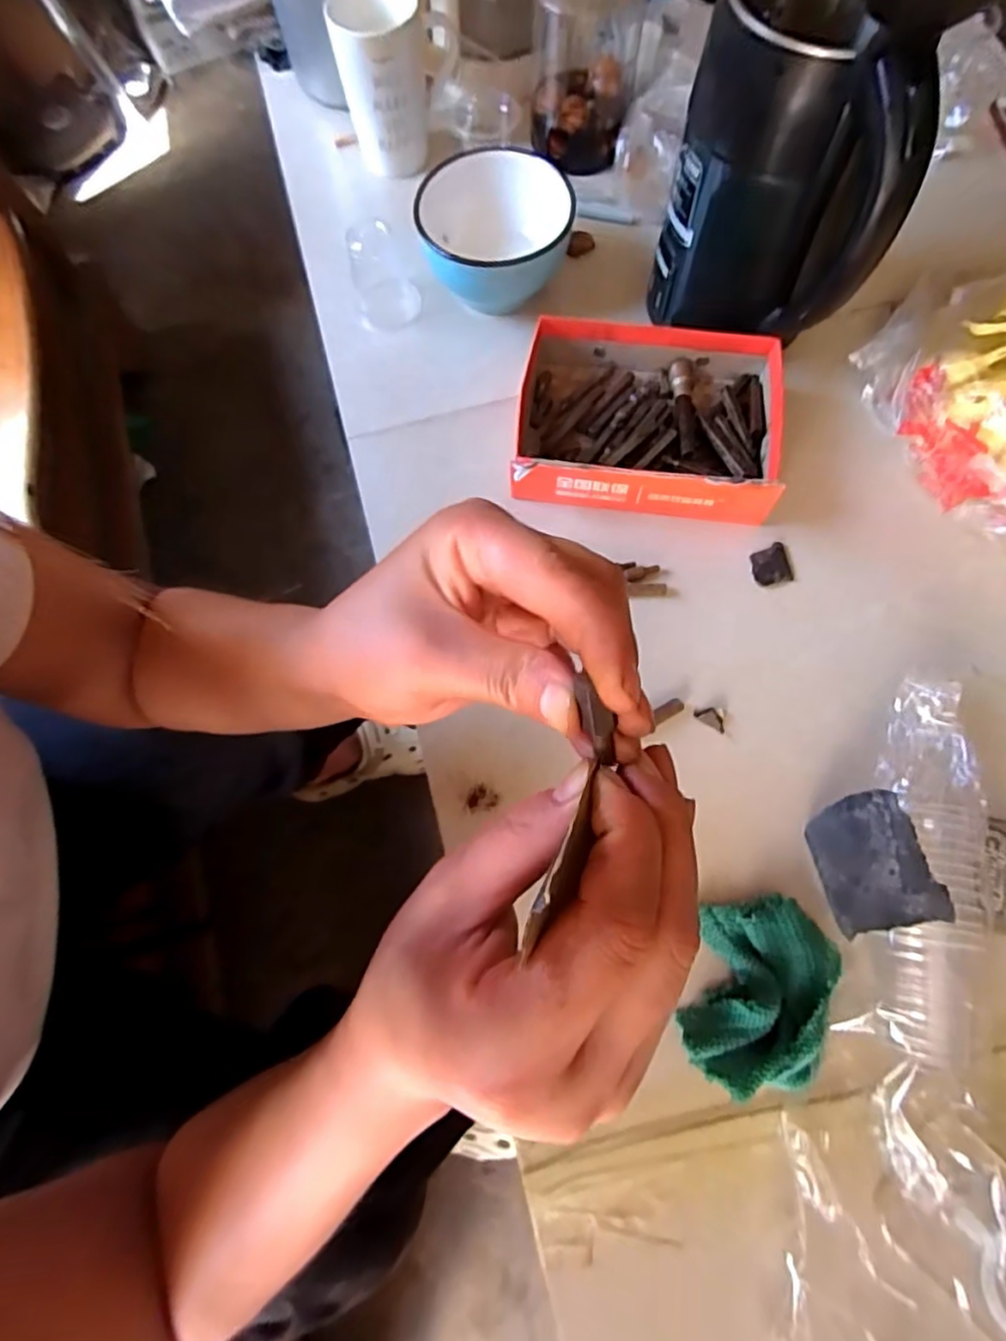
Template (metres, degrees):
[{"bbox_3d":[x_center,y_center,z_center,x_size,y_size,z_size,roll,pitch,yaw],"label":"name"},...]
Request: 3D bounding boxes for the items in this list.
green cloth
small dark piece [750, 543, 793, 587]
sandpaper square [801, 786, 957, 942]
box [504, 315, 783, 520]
[{"bbox_3d":[0.165,0.205,0.399,0.079,0.034,0.114,17,74,8],"label":"green cloth"},{"bbox_3d":[0.217,-0.086,0.508,0.030,0.004,0.033,-10,72,-1],"label":"small dark piece"},{"bbox_3d":[0.233,0.124,0.399,0.016,0.068,0.081,22,44,-35],"label":"sandpaper square"},{"bbox_3d":[0.121,-0.210,0.527,0.216,0.047,0.164,8,73,5],"label":"box"}]

